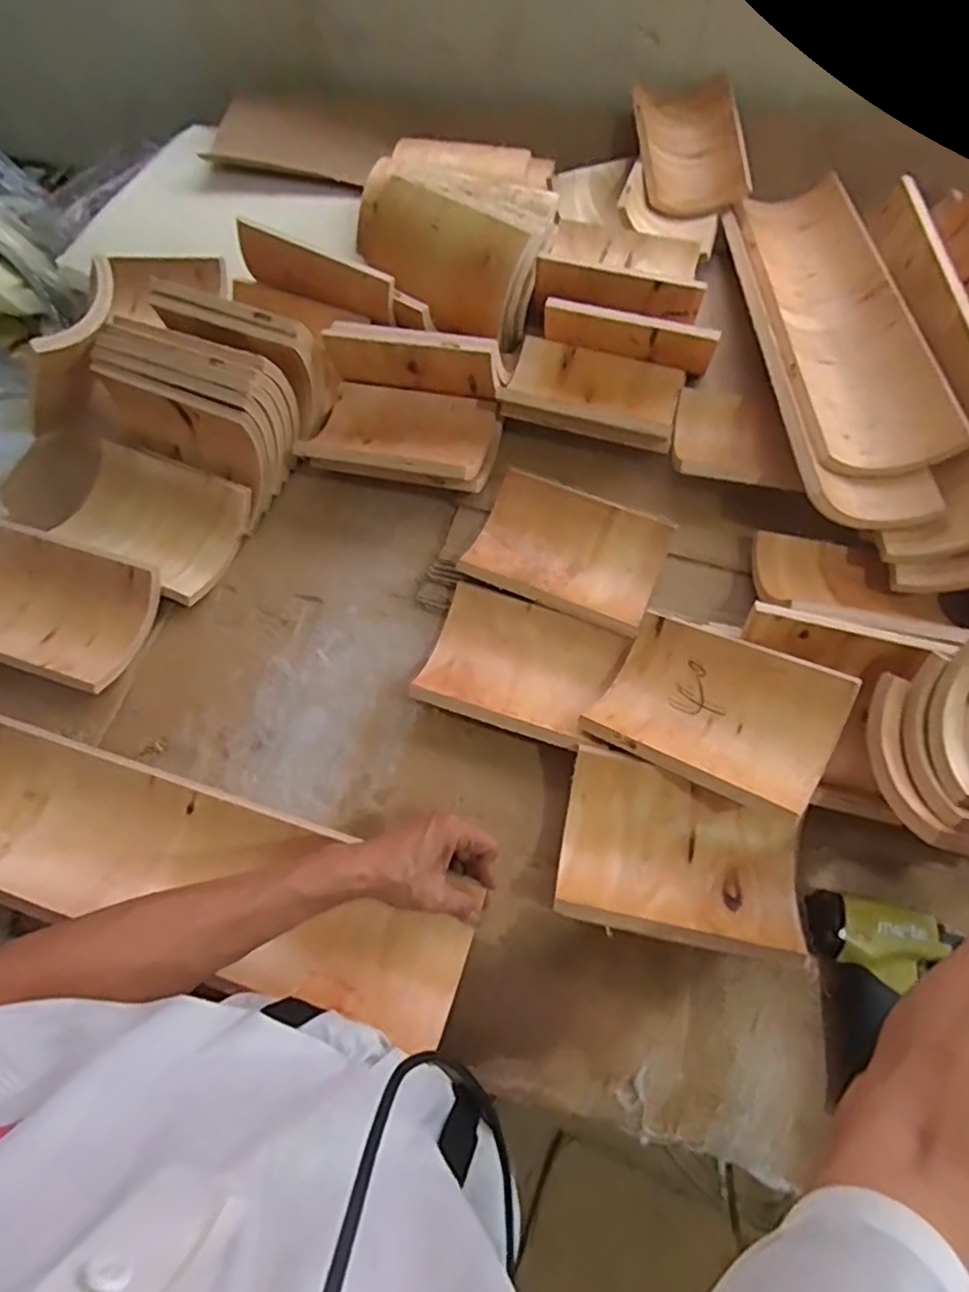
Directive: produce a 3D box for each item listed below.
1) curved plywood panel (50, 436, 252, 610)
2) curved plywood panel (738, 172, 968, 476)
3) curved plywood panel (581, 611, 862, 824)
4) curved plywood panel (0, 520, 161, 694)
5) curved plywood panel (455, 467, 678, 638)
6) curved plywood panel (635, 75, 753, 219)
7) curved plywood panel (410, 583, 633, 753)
[{"bbox_3d":[-0.378,-0.145,0.748,0.196,0.060,0.139,26,66,12],"label":"curved plywood panel"},{"bbox_3d":[0.425,-0.417,0.785,0.140,0.052,0.526,2,63,0],"label":"curved plywood panel"},{"bbox_3d":[0.208,0.060,0.595,0.195,0.032,0.140,23,70,33],"label":"curved plywood panel"},{"bbox_3d":[-0.462,-0.043,0.701,0.196,0.062,0.146,19,65,8],"label":"curved plywood panel"},{"bbox_3d":[0.091,-0.101,0.711,0.197,0.050,0.135,21,65,9],"label":"curved plywood panel"},{"bbox_3d":[0.294,-0.726,0.946,0.152,0.055,0.242,-8,80,-1],"label":"curved plywood panel"},{"bbox_3d":[0.038,0.022,0.663,0.189,0.038,0.143,19,65,8],"label":"curved plywood panel"}]

